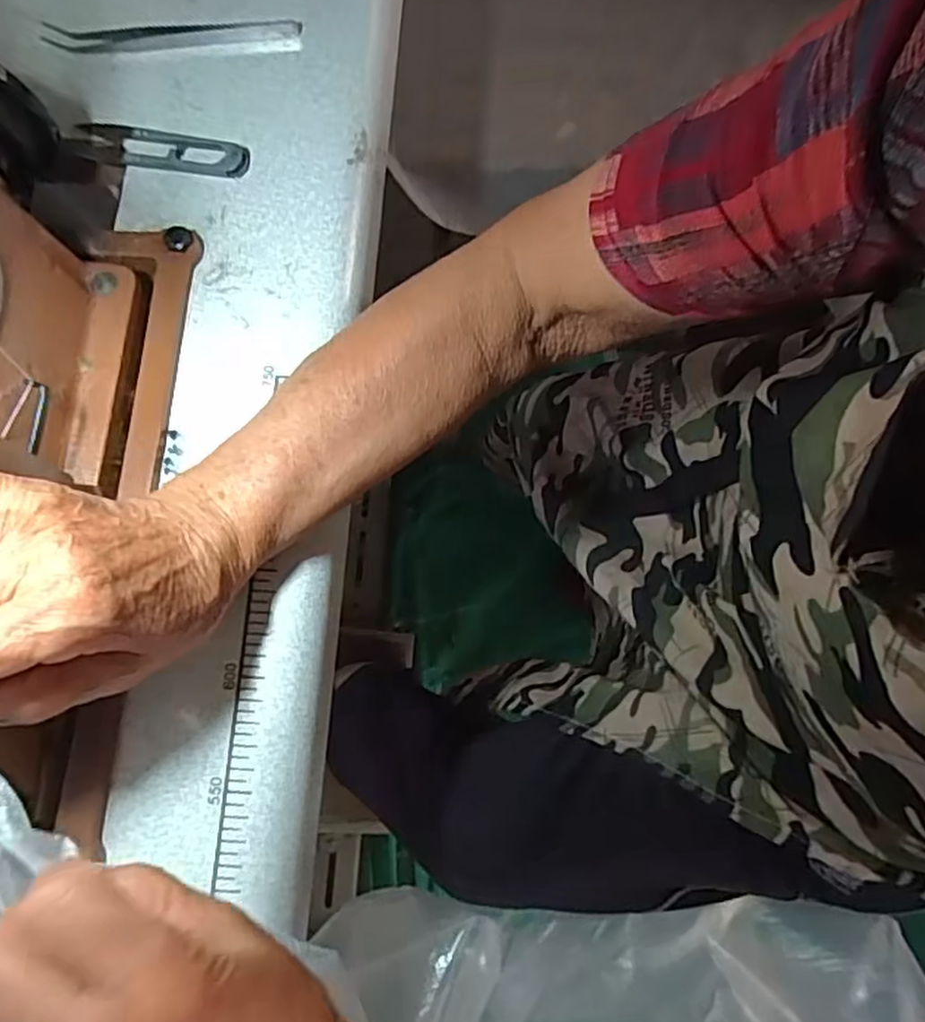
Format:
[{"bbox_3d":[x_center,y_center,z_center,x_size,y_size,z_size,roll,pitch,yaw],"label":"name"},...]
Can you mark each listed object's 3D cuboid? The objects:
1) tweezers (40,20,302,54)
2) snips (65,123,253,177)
[{"bbox_3d":[-0.170,-0.276,0.412,0.148,0.009,0.019,-1,77,1],"label":"tweezers"},{"bbox_3d":[-0.172,-0.205,0.395,0.105,0.006,0.024,12,78,4],"label":"snips"}]

